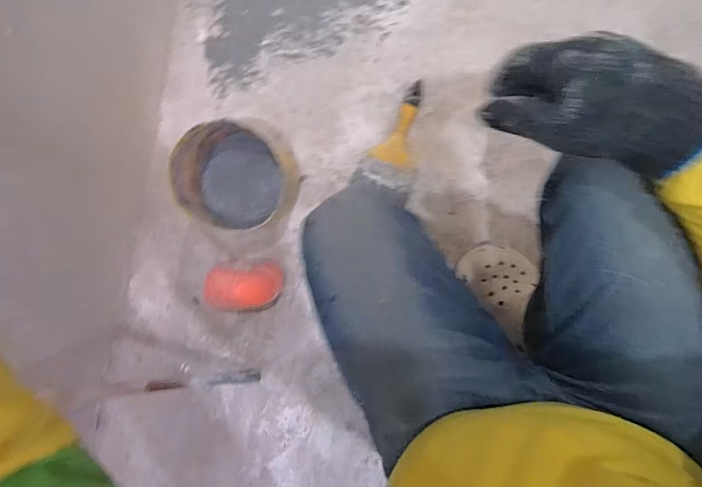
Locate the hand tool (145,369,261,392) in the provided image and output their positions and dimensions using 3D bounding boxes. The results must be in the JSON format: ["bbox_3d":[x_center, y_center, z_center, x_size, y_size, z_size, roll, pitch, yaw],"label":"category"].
[{"bbox_3d":[-0.234,0.228,0.705,0.015,0.201,0.025,22,98,44],"label":"hand tool"}]

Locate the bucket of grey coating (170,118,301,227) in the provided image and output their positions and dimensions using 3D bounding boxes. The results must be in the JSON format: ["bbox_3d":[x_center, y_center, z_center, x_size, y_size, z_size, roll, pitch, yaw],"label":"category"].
[{"bbox_3d":[-0.179,-0.108,0.677,0.162,0.174,0.149,-30,92,5],"label":"bucket of grey coating"}]

